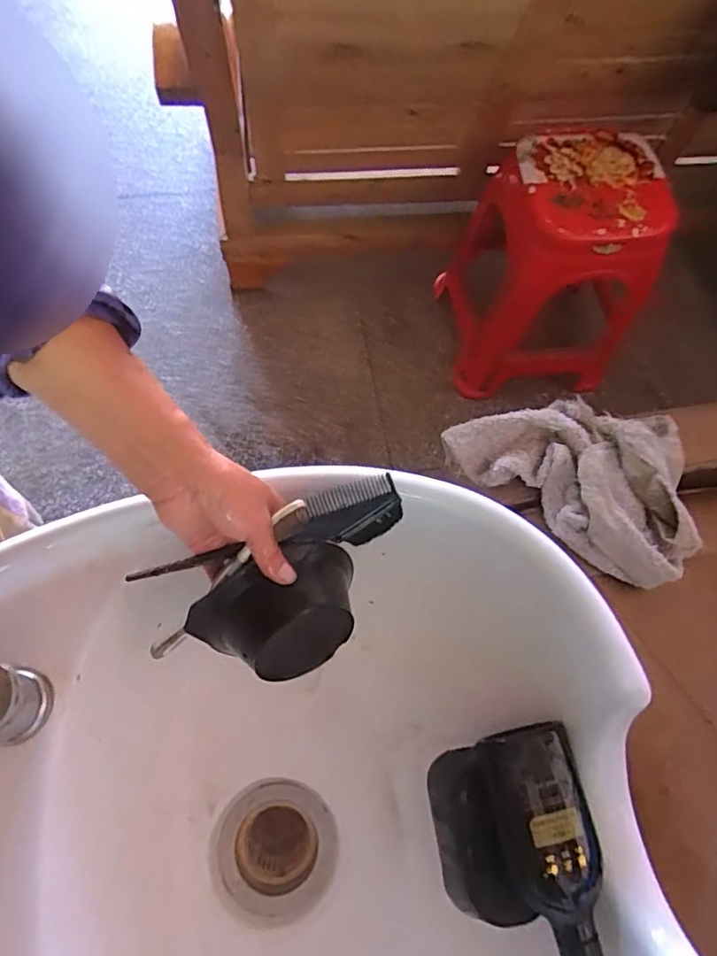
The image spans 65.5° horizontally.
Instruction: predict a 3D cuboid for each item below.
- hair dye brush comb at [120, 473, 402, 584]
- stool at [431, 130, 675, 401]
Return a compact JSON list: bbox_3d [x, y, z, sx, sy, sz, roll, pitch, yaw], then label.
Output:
[{"bbox_3d":[-0.064,0.053,0.420,0.201,0.008,0.050,-22,116,1],"label":"hair dye brush comb"},{"bbox_3d":[0.392,-0.459,1.223,0.346,0.447,0.379,2,69,-2],"label":"stool"}]

